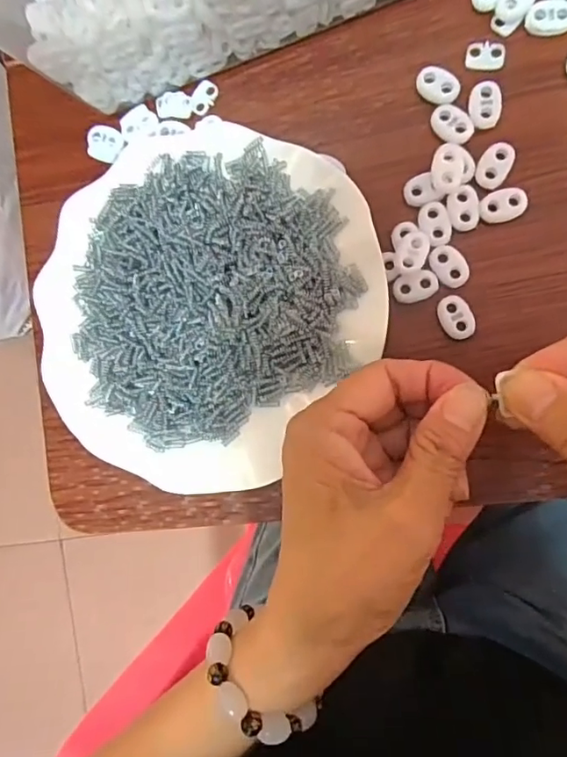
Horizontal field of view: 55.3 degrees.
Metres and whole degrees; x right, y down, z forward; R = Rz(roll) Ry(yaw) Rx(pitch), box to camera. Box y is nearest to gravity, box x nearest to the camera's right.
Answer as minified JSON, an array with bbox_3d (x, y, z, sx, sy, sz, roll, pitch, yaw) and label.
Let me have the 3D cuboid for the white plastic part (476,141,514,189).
[{"bbox_3d":[0.106,-0.107,0.270,0.014,0.004,0.024,27,96,10],"label":"white plastic part"}]

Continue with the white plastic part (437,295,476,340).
[{"bbox_3d":[0.088,-0.031,0.274,0.015,0.004,0.023,-26,85,11],"label":"white plastic part"}]

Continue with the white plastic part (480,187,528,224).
[{"bbox_3d":[0.110,-0.086,0.270,0.022,0.004,0.016,-14,88,12],"label":"white plastic part"}]

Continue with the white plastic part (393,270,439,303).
[{"bbox_3d":[0.068,-0.047,0.276,0.022,0.007,0.015,-14,88,12],"label":"white plastic part"}]

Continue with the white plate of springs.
[{"bbox_3d":[-0.045,-0.041,0.291,0.171,0.021,0.179,0,90,12],"label":"white plate of springs"}]

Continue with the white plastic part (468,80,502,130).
[{"bbox_3d":[0.101,-0.138,0.272,0.016,0.004,0.022,1,91,12],"label":"white plastic part"}]

